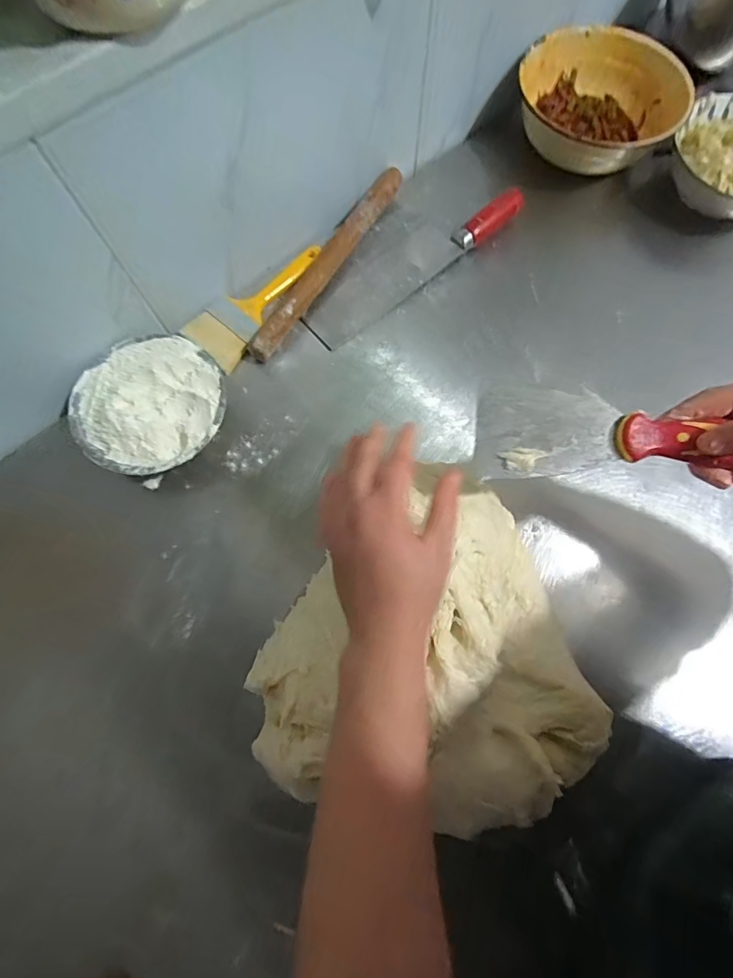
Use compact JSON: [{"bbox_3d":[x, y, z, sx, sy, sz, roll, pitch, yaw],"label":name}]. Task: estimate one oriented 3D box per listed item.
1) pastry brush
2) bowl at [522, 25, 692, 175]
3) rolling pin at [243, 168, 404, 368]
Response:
[{"bbox_3d":[-0.134,-0.231,0.518,0.069,0.014,0.191,31,75,10],"label":"pastry brush"},{"bbox_3d":[0.296,-0.496,0.583,0.203,0.091,0.199,0,72,1],"label":"bowl"},{"bbox_3d":[-0.042,-0.272,0.517,0.027,0.028,0.297,32,75,10],"label":"rolling pin"}]

